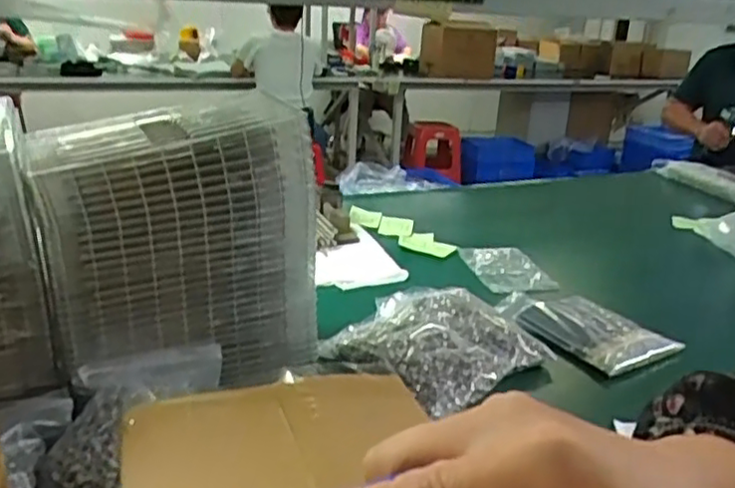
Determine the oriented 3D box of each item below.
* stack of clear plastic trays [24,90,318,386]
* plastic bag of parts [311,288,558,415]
[{"bbox_3d":[-0.233,-0.014,0.829,0.306,0.322,0.192,-7,23,-26],"label":"stack of clear plastic trays"},{"bbox_3d":[0.106,0.127,0.981,0.251,0.057,0.310,21,26,39],"label":"plastic bag of parts"}]

